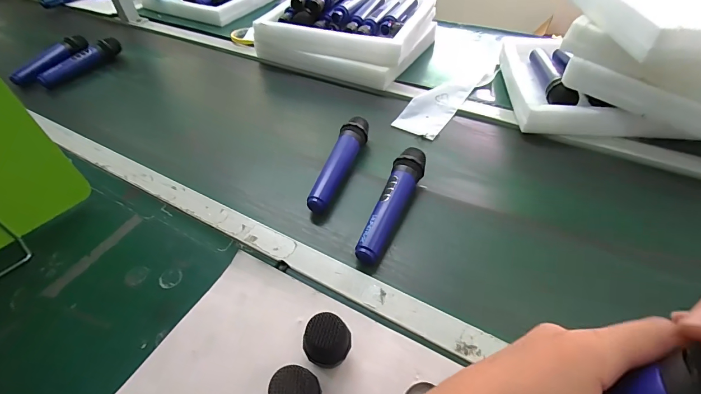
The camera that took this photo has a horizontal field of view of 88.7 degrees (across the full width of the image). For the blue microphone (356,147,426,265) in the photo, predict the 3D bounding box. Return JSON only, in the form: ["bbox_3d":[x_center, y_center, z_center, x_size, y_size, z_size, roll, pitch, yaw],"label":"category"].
[{"bbox_3d":[0.062,0.009,0.509,0.042,0.050,0.194,16,50,17],"label":"blue microphone"}]

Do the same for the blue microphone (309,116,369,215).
[{"bbox_3d":[-0.017,-0.052,0.580,0.042,0.053,0.193,13,49,14],"label":"blue microphone"}]

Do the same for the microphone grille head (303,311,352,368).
[{"bbox_3d":[-0.023,0.150,0.366,0.042,0.054,0.040,-1,47,2],"label":"microphone grille head"}]

